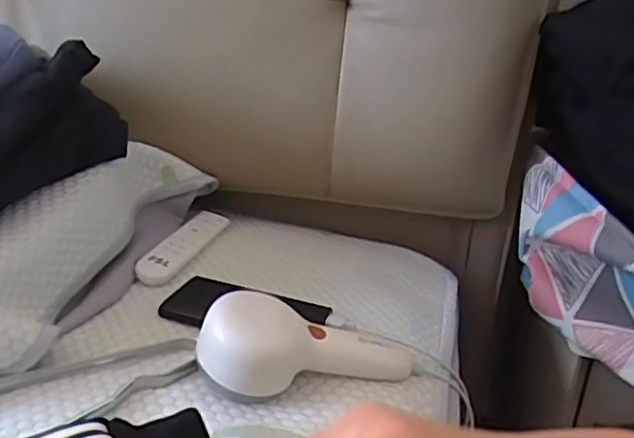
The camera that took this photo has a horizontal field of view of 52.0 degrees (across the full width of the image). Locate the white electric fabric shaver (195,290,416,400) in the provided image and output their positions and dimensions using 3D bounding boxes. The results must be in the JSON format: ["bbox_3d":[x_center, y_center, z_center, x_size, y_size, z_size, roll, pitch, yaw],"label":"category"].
[{"bbox_3d":[-0.004,0.107,0.515,0.175,0.059,0.061,11,19,-23],"label":"white electric fabric shaver"}]

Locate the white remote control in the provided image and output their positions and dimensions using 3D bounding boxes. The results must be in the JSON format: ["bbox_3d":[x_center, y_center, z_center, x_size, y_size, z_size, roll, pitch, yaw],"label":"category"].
[{"bbox_3d":[-0.143,0.027,0.707,0.031,0.026,0.147,11,24,17],"label":"white remote control"}]

